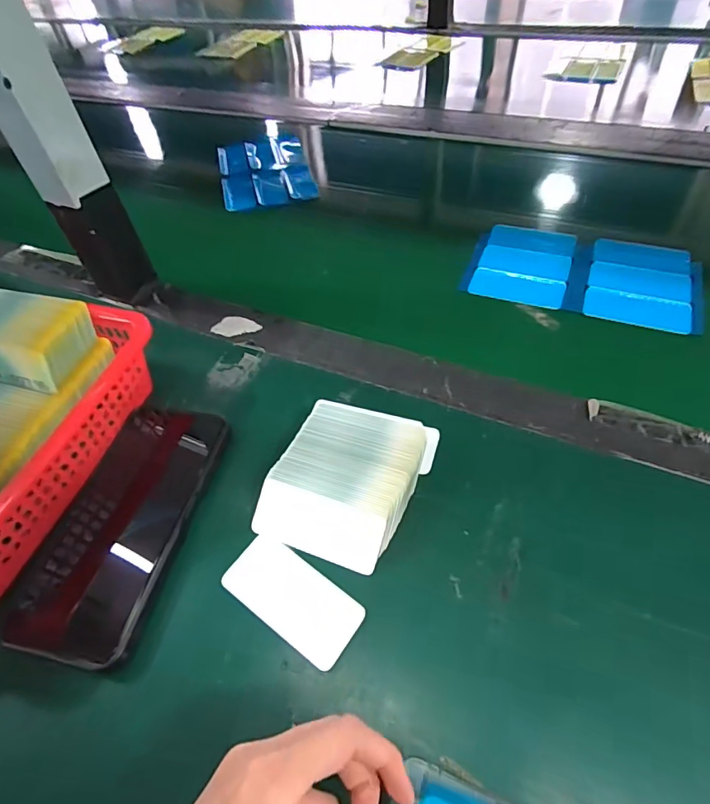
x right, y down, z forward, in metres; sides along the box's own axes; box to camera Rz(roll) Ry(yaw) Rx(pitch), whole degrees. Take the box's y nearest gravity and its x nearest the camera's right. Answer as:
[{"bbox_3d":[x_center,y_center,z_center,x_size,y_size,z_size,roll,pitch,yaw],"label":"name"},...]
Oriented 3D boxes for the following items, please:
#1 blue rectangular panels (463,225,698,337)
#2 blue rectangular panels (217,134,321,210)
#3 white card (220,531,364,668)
[{"bbox_3d":[0.213,-0.124,0.440,0.198,0.005,0.124,15,54,17],"label":"blue rectangular panels"},{"bbox_3d":[-0.123,-0.317,0.632,0.116,0.011,0.213,-14,51,-6],"label":"blue rectangular panels"},{"bbox_3d":[-0.036,0.110,0.264,0.080,0.006,0.038,29,60,23],"label":"white card"}]

